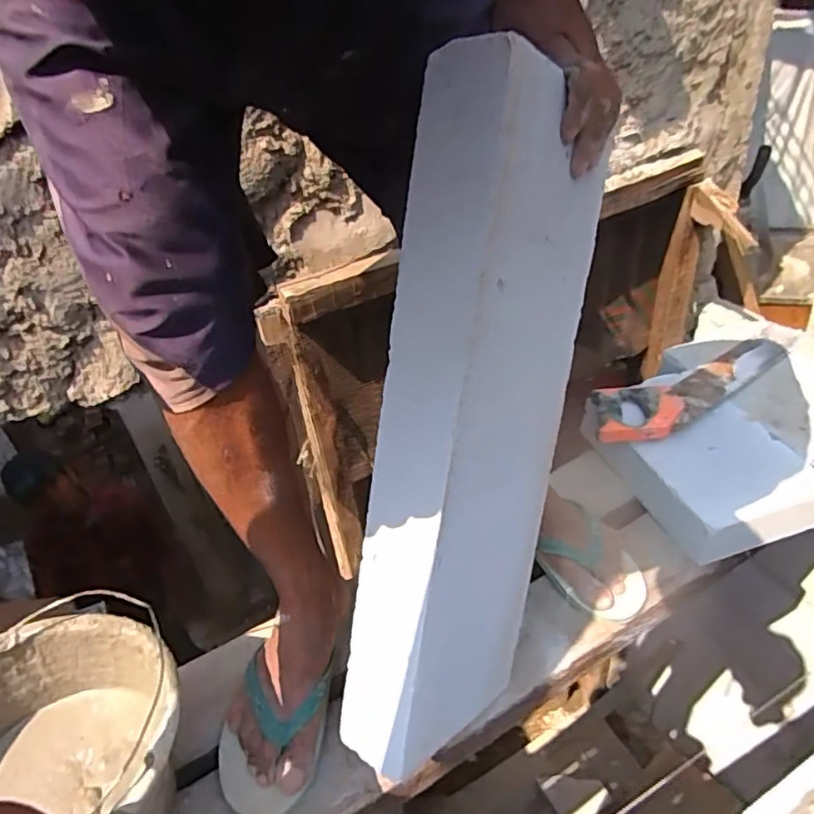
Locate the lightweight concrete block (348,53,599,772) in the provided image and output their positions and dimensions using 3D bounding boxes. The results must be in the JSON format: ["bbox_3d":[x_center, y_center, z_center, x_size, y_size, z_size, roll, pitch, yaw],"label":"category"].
[{"bbox_3d":[0.060,0.029,0.537,0.110,0.579,0.179,14,14,27],"label":"lightweight concrete block"}]

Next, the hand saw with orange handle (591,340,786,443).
[{"bbox_3d":[0.457,-0.037,0.944,0.423,0.036,0.122,-23,38,-19],"label":"hand saw with orange handle"}]

